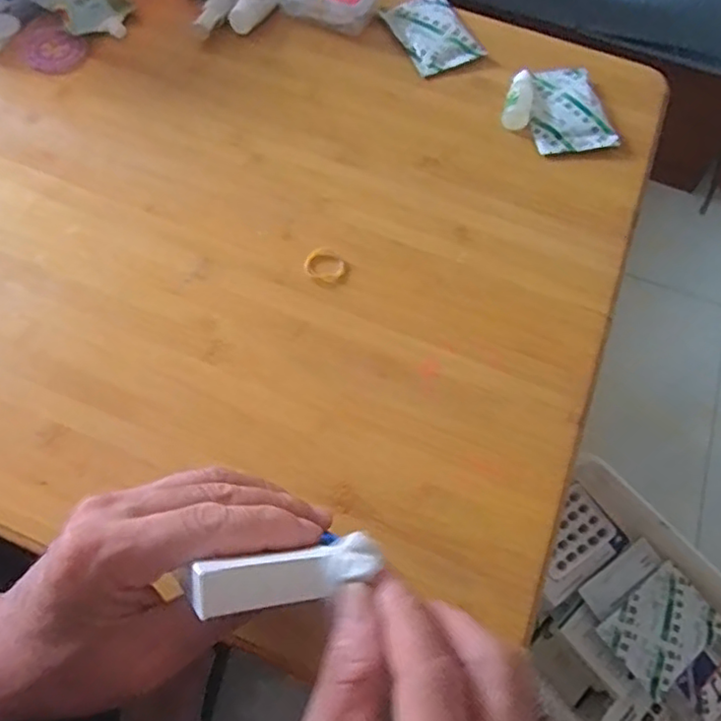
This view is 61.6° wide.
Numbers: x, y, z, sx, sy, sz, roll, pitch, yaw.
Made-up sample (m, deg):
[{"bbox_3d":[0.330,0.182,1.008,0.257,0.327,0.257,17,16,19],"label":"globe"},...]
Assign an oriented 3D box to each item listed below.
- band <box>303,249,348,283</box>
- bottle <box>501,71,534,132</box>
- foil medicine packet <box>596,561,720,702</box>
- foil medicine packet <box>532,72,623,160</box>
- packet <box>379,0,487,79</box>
[{"bbox_3d":[-0.026,-0.071,0.447,0.031,0.004,0.027,23,64,9],"label":"band"},{"bbox_3d":[0.140,-0.230,0.526,0.023,0.017,0.065,17,64,6],"label":"bottle"},{"bbox_3d":[0.257,0.226,0.513,0.096,0.007,0.065,-31,67,-21],"label":"foil medicine packet"},{"bbox_3d":[0.178,-0.220,0.529,0.066,0.009,0.095,-8,64,-7],"label":"foil medicine packet"},{"bbox_3d":[0.068,-0.309,0.570,0.067,0.010,0.093,-21,66,-13],"label":"packet"}]

